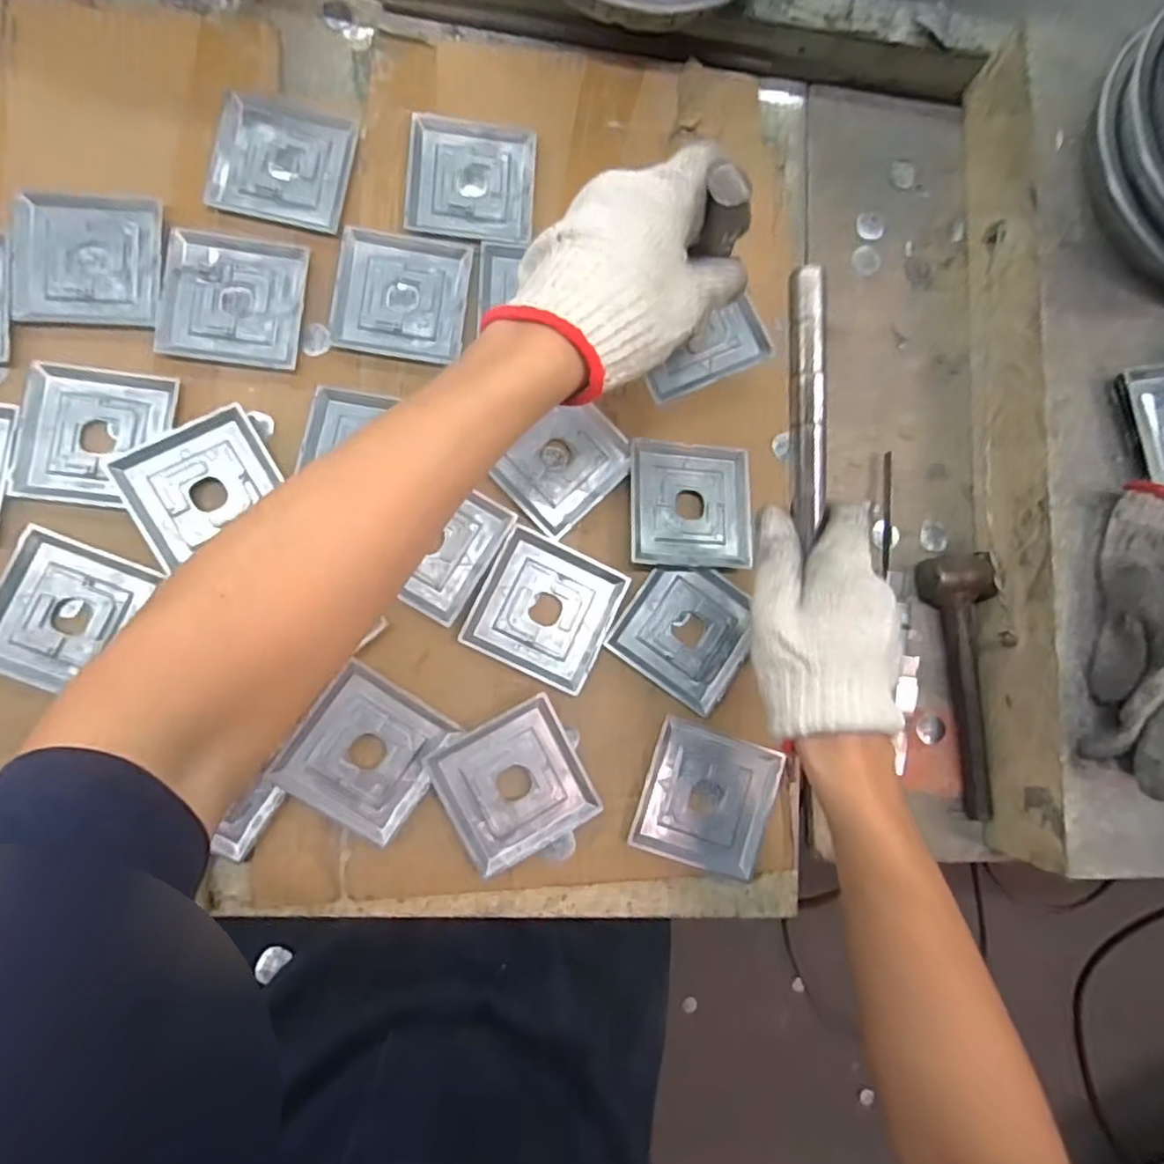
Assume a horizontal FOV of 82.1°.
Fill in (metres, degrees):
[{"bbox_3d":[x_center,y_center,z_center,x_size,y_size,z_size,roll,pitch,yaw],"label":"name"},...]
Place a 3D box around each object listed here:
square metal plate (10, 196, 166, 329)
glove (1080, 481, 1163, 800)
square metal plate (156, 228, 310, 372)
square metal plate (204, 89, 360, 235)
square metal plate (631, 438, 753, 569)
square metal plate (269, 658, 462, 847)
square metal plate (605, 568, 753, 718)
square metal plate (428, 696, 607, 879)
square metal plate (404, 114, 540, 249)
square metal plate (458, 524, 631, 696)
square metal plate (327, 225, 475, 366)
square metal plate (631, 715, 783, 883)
[{"bbox_3d":[-0.333,-0.218,0.450,0.089,0.005,0.089,0,84,-7],"label":"square metal plate"},{"bbox_3d":[0.375,0.038,0.422,0.082,0.051,0.186,14,82,-6],"label":"glove"},{"bbox_3d":[-0.240,-0.195,0.462,0.090,0.005,0.088,5,84,-7],"label":"square metal plate"},{"bbox_3d":[-0.212,-0.299,0.476,0.090,0.006,0.089,9,83,-6],"label":"square metal plate"},{"bbox_3d":[0.078,-0.055,0.476,0.088,0.011,0.088,1,84,-7],"label":"square metal plate"},{"bbox_3d":[-0.139,0.114,0.438,0.085,0.010,0.092,35,81,-3],"label":"square metal plate"},{"bbox_3d":[0.075,0.034,0.469,0.087,0.004,0.086,37,81,-2],"label":"square metal plate"},{"bbox_3d":[-0.045,0.135,0.447,0.090,0.009,0.090,-27,88,-9],"label":"square metal plate"},{"bbox_3d":[-0.082,-0.299,0.496,0.091,0.005,0.095,4,84,-7],"label":"square metal plate"},{"bbox_3d":[-0.025,0.019,0.465,0.093,0.005,0.092,26,82,-4],"label":"square metal plate"},{"bbox_3d":[-0.128,-0.204,0.474,0.090,0.004,0.090,8,83,-6],"label":"square metal plate"},{"bbox_3d":[0.087,0.148,0.458,0.088,0.006,0.090,19,82,-5],"label":"square metal plate"}]

